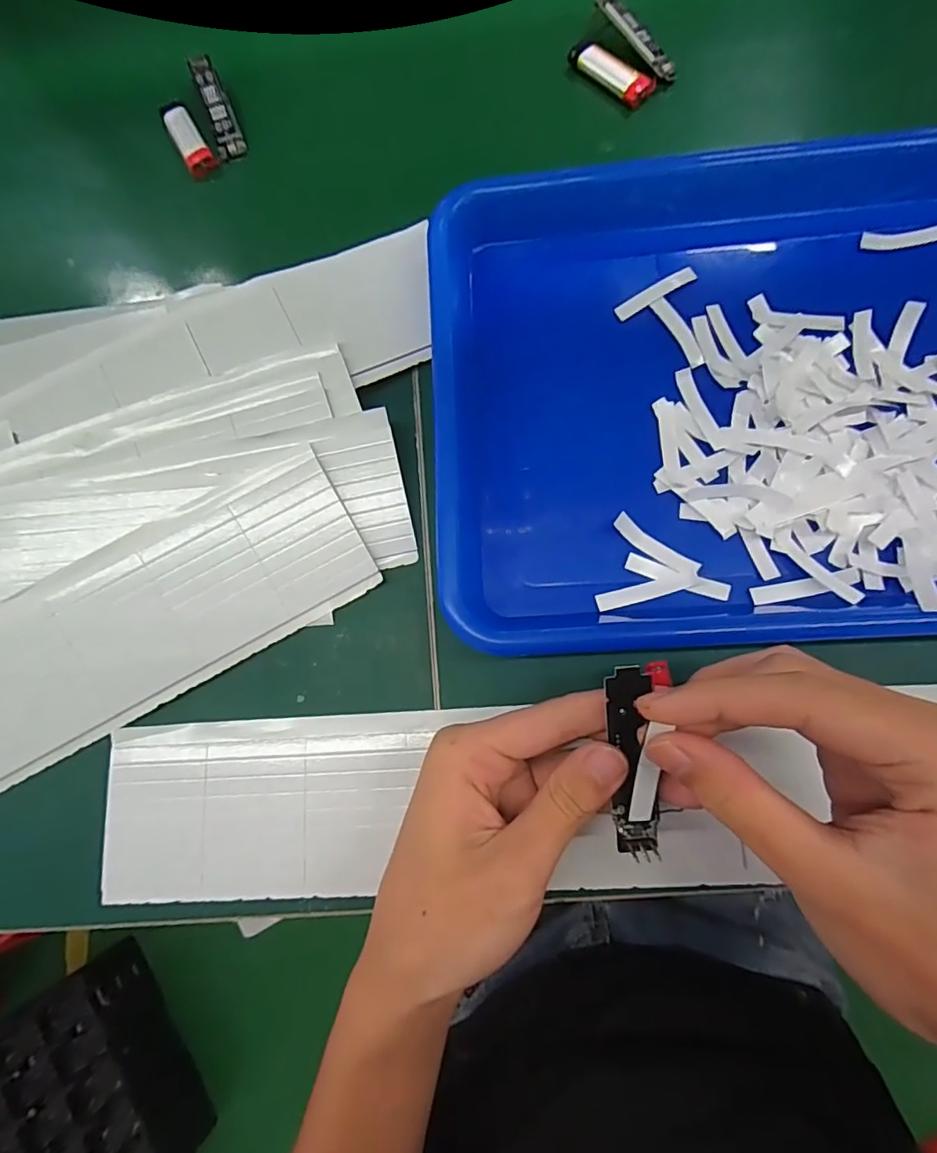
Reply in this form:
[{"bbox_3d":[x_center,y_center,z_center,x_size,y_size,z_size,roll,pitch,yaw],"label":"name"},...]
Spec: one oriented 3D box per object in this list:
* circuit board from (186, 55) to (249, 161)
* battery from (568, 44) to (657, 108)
[{"bbox_3d":[-0.161,-0.300,0.349,0.017,0.015,0.062,-22,85,-4],"label":"circuit board"},{"bbox_3d":[0.087,-0.309,0.331,0.057,0.011,0.019,42,85,11],"label":"battery"}]

